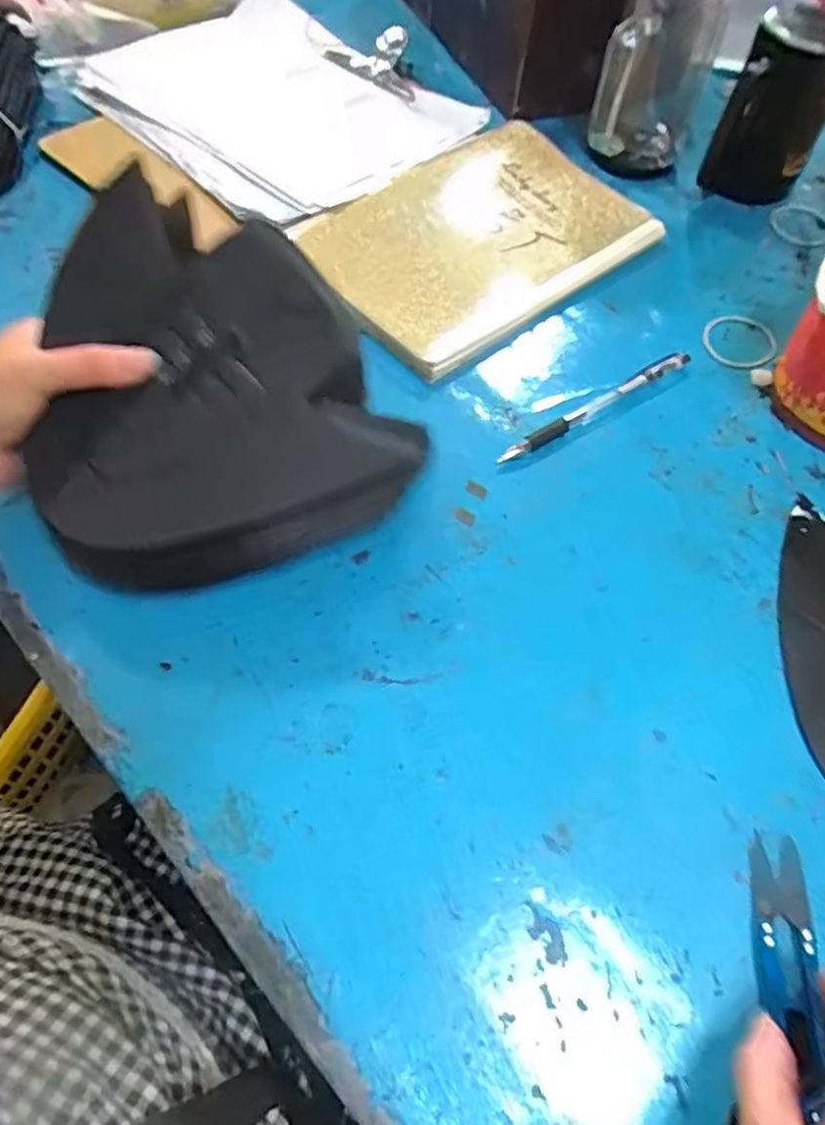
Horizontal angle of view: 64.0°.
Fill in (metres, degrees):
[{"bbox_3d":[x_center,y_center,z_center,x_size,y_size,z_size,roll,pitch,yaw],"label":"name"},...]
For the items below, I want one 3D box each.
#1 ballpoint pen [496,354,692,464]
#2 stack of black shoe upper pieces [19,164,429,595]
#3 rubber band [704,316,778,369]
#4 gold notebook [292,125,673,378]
[{"bbox_3d":[0.119,-0.101,0.425,0.159,0.005,0.012,-30,66,-18],"label":"ballpoint pen"},{"bbox_3d":[-0.120,-0.107,0.349,0.186,0.045,0.210,-20,79,-3],"label":"stack of black shoe upper pieces"},{"bbox_3d":[0.233,-0.160,0.469,0.051,0.004,0.064,28,63,13],"label":"rubber band"},{"bbox_3d":[0.051,-0.249,0.500,0.260,0.020,0.165,-36,68,-21],"label":"gold notebook"}]

